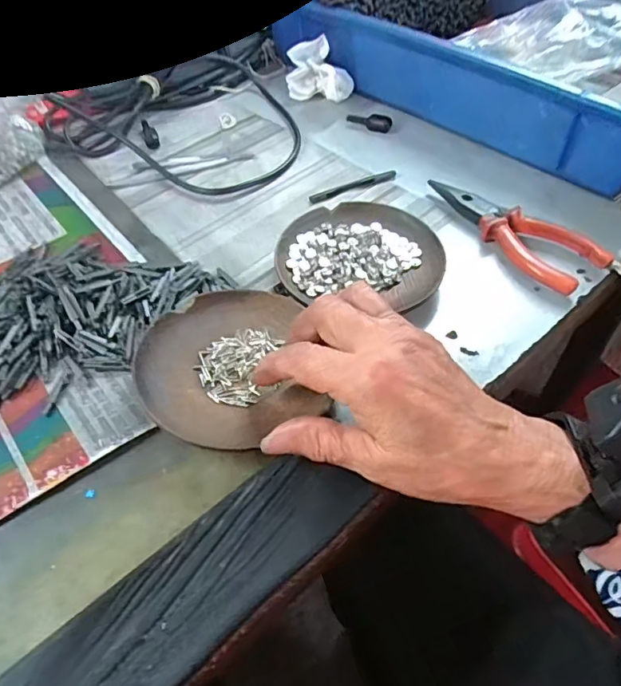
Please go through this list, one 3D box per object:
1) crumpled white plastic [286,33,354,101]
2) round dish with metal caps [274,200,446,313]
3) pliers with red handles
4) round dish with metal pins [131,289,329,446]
[{"bbox_3d":[0.012,-0.269,0.538,0.068,0.041,0.052,30,57,25],"label":"crumpled white plastic"},{"bbox_3d":[0.034,-0.066,0.382,0.111,0.012,0.099,0,49,3],"label":"round dish with metal caps"},{"bbox_3d":[0.149,-0.087,0.401,0.046,0.017,0.137,-29,54,-20],"label":"pliers with red handles"},{"bbox_3d":[-0.047,0.011,0.310,0.097,0.018,0.108,-18,51,-12],"label":"round dish with metal pins"}]

